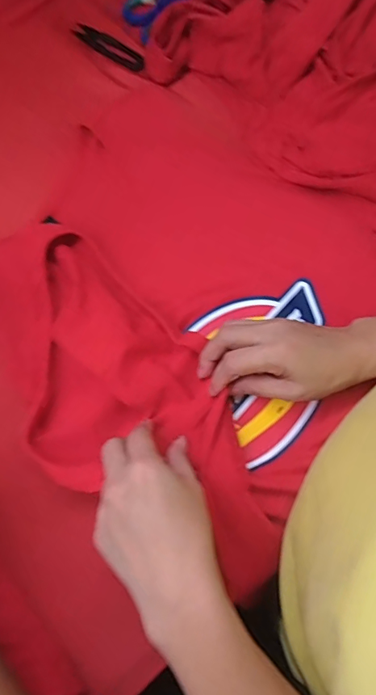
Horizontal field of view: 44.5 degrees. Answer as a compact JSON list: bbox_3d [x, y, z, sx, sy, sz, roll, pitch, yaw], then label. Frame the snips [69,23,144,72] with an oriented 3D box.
[{"bbox_3d":[-0.089,-0.340,0.520,0.098,0.005,0.027,35,78,14],"label":"snips"}]

